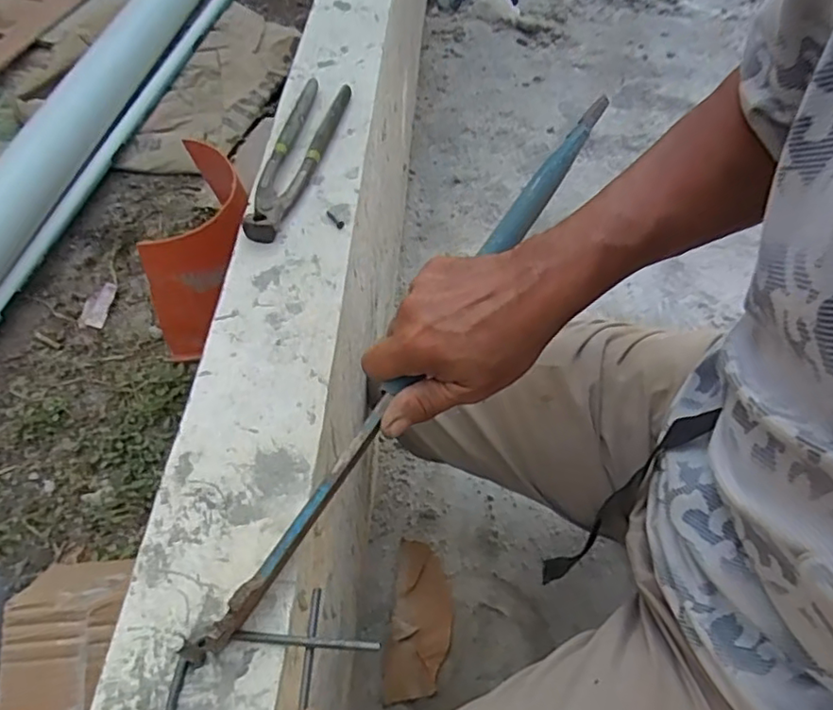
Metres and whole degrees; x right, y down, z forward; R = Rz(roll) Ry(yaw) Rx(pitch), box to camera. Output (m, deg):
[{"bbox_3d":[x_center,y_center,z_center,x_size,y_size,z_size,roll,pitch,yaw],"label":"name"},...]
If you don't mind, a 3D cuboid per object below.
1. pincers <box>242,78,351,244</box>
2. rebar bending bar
[{"bbox_3d":[-0.108,-0.188,0.575,0.044,0.023,0.218,9,56,5],"label":"pincers"},{"bbox_3d":[0.019,-0.023,0.437,0.024,0.028,0.512,28,64,16],"label":"rebar bending bar"}]

